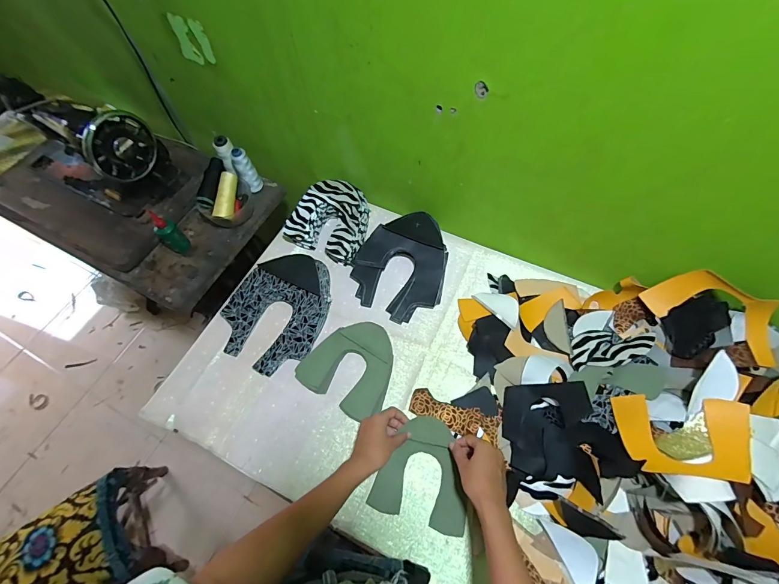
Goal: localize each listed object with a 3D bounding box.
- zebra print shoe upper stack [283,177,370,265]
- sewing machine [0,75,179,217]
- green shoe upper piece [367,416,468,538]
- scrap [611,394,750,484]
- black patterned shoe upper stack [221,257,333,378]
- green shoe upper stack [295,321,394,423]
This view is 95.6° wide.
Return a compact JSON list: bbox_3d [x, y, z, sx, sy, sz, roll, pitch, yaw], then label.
[{"bbox_3d":[-0.130,-0.164,0.786,0.164,0.075,0.155,18,66,12],"label":"zebra print shoe upper stack"},{"bbox_3d":[-0.720,-0.347,0.831,0.395,0.233,0.173,24,66,14],"label":"sewing machine"},{"bbox_3d":[0.064,0.294,0.577,0.149,0.019,0.158,20,66,13],"label":"green shoe upper piece"},{"bbox_3d":[0.425,0.207,0.510,0.156,0.022,0.117,-8,45,28],"label":"scrap"},{"bbox_3d":[-0.216,0.030,0.707,0.191,0.058,0.249,30,69,17],"label":"black patterned shoe upper stack"},{"bbox_3d":[-0.068,0.132,0.670,0.164,0.024,0.167,28,68,16],"label":"green shoe upper stack"}]

